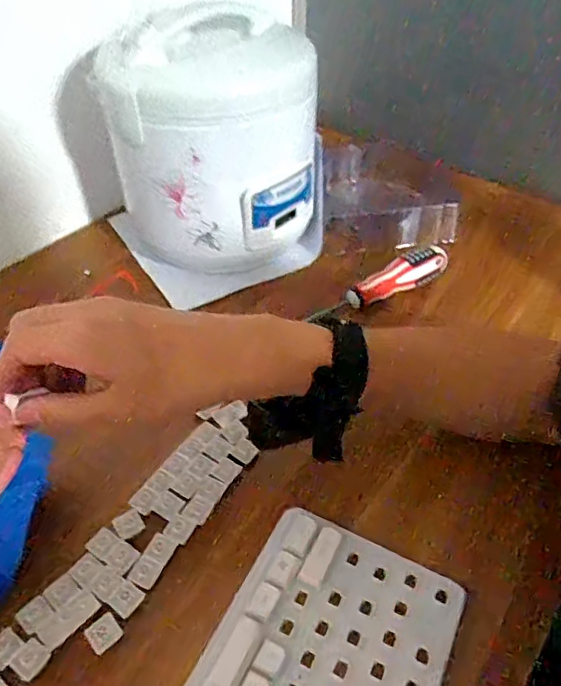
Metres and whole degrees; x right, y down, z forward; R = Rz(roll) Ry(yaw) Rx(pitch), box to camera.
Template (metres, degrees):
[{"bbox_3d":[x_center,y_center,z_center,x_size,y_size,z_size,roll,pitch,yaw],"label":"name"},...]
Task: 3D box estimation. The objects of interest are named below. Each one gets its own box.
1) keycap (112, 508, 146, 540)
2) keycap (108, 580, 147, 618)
[{"bbox_3d":[-0.109,0.128,0.382,0.019,0.004,0.019,-26,51,-22],"label":"keycap"},{"bbox_3d":[-0.099,0.165,0.345,0.017,0.006,0.018,26,52,24],"label":"keycap"}]

